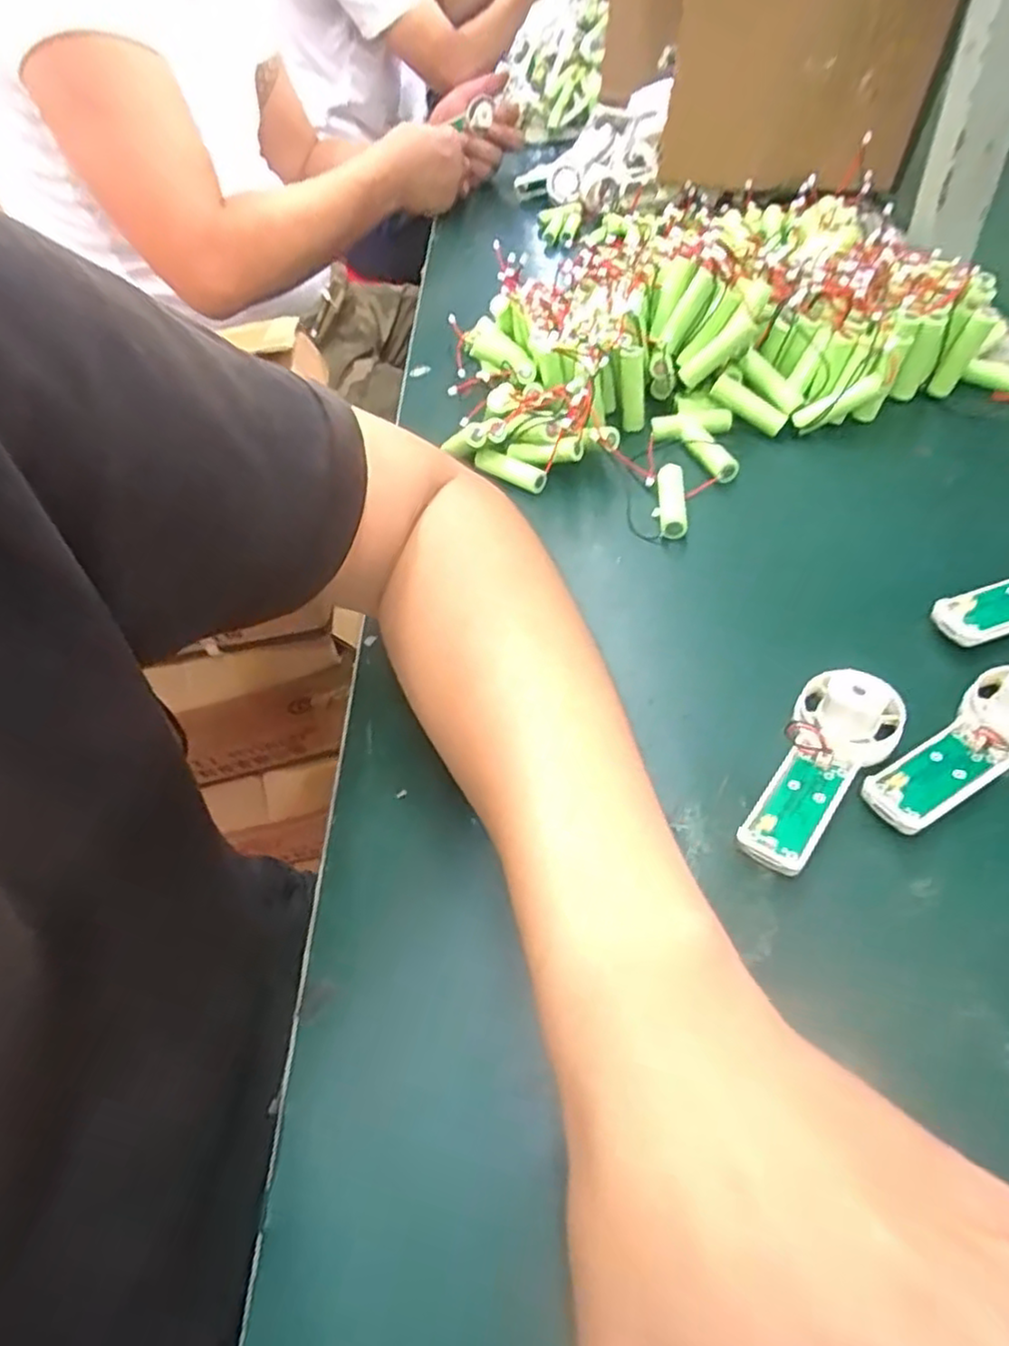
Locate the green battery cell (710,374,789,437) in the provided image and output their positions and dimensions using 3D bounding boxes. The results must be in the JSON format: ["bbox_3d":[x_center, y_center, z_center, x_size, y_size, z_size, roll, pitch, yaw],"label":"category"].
[{"bbox_3d":[0.152,-0.166,0.442,0.048,0.014,0.011,42,61,14],"label":"green battery cell"}]

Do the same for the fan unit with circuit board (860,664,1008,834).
[{"bbox_3d":[0.177,0.028,0.273,0.086,0.019,0.037,-33,55,-5],"label":"fan unit with circuit board"}]

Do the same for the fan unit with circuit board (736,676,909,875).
[{"bbox_3d":[0.120,0.037,0.273,0.036,0.018,0.086,31,69,24],"label":"fan unit with circuit board"}]

